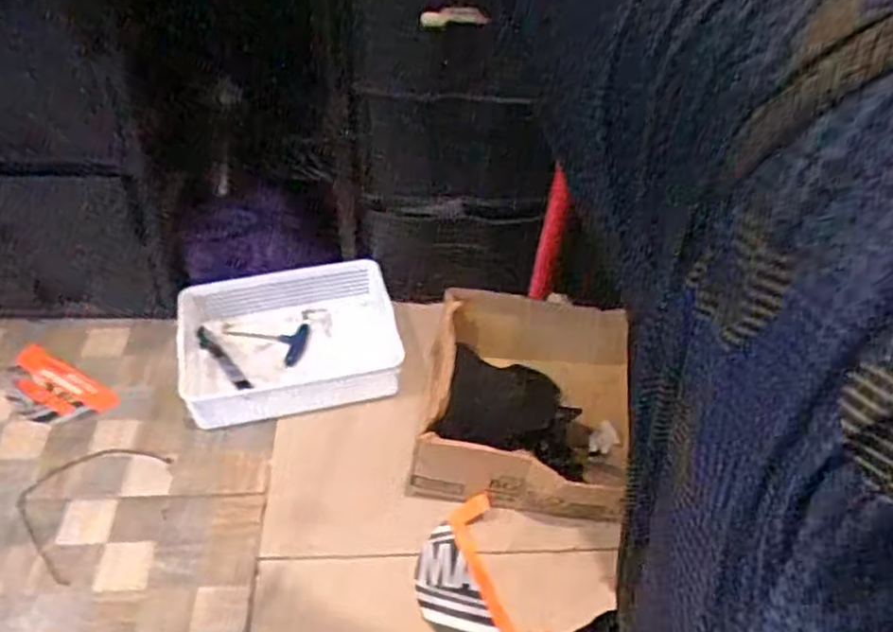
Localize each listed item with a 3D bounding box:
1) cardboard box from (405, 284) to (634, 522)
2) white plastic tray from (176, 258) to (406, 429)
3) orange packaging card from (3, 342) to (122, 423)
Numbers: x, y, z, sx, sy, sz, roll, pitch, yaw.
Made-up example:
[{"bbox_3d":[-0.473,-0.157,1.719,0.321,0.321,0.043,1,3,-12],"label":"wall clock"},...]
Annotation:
[{"bbox_3d":[0.119,0.118,1.081,0.312,0.147,0.352,6,45,1],"label":"cardboard box"},{"bbox_3d":[-0.250,0.042,1.173,0.341,0.089,0.245,-7,47,-12],"label":"white plastic tray"},{"bbox_3d":[-0.611,0.114,1.125,0.191,0.007,0.102,24,48,18],"label":"orange packaging card"}]

